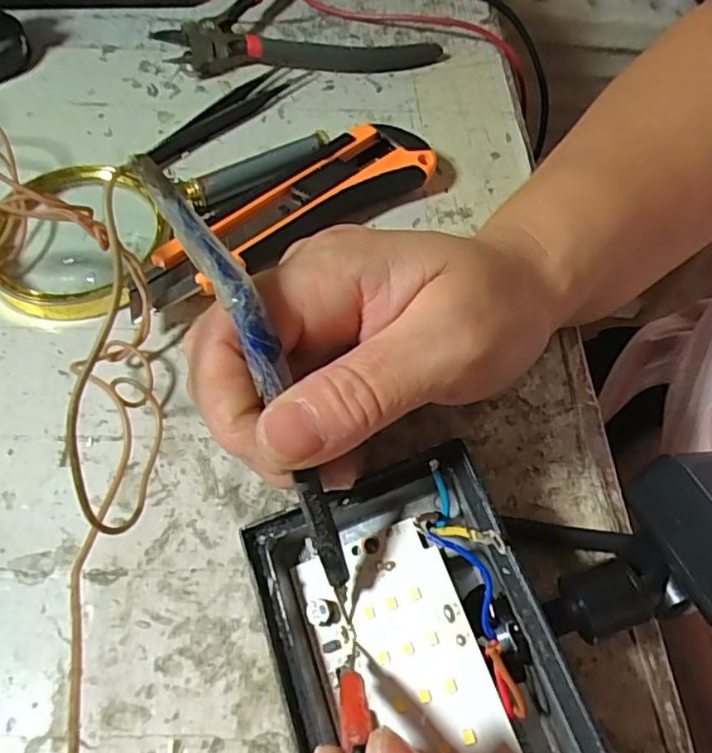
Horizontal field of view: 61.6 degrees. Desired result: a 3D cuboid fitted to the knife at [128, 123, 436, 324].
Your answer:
[{"bbox_3d":[-0.033,-0.073,0.262,0.148,0.018,0.040,-33,66,-21],"label":"knife"}]

